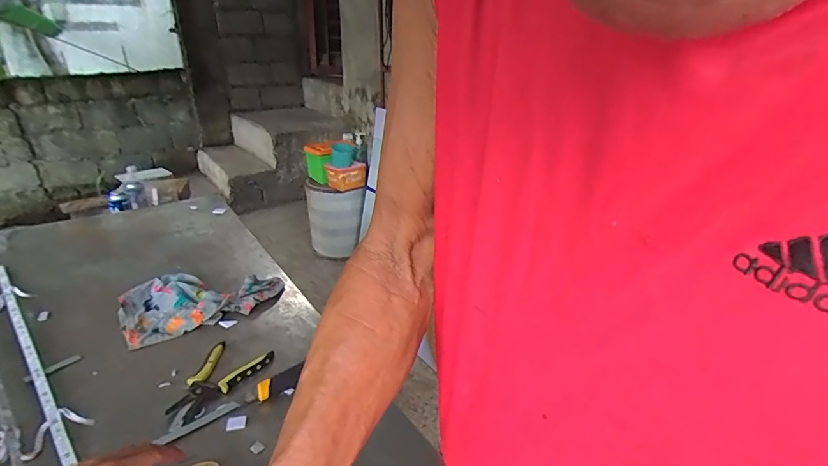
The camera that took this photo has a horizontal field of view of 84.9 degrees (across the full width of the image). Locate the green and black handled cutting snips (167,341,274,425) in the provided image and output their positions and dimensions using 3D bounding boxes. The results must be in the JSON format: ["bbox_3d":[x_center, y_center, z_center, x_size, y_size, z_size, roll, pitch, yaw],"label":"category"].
[{"bbox_3d":[-0.304,0.225,0.703,0.109,0.011,0.166,6,23,11],"label":"green and black handled cutting snips"}]

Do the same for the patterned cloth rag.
[{"bbox_3d":[-0.427,0.126,0.920,0.294,0.036,0.203,-11,26,-27],"label":"patterned cloth rag"}]

